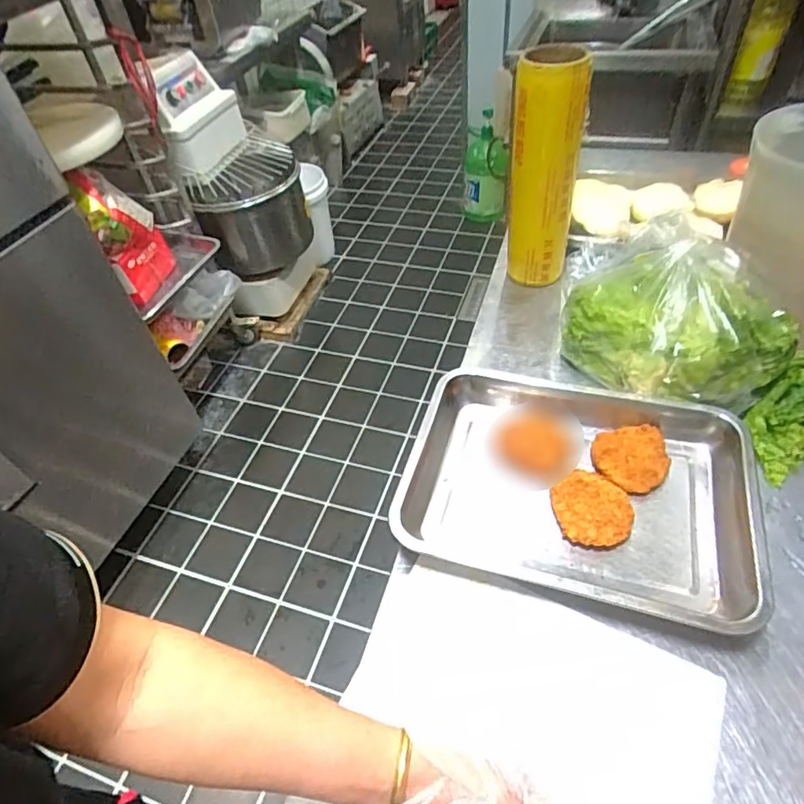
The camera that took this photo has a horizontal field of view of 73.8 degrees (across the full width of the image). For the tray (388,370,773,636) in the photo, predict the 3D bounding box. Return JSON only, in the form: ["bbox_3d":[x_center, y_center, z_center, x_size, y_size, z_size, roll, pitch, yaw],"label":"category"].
[{"bbox_3d":[0.182,0.097,0.585,0.364,0.056,0.295,9,48,16],"label":"tray"}]

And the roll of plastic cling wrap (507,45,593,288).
[{"bbox_3d":[0.206,-0.328,0.782,0.093,0.317,0.073,4,47,11],"label":"roll of plastic cling wrap"}]

